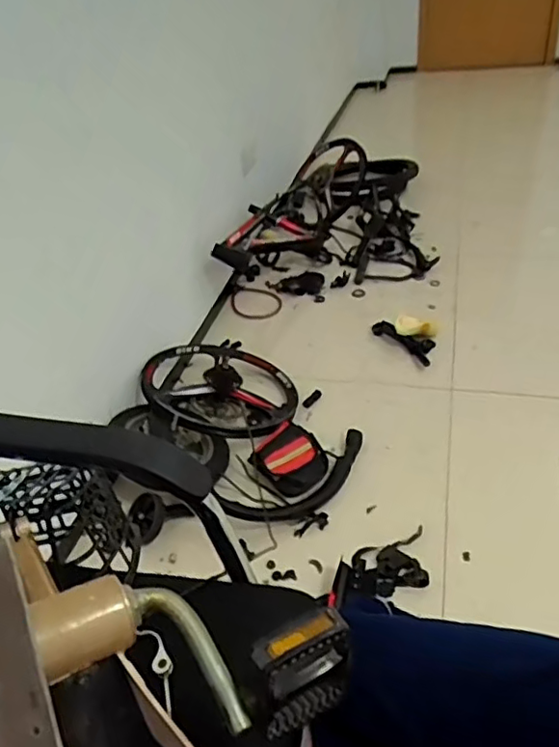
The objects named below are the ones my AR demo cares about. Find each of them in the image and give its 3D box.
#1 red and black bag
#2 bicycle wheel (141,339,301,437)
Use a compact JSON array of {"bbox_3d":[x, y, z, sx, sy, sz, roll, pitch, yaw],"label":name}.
[{"bbox_3d":[0.033,0.198,1.413,0.167,0.069,0.164,-34,44,-31],"label":"red and black bag"},{"bbox_3d":[-0.147,0.027,1.589,0.432,0.088,0.429,11,31,-7],"label":"bicycle wheel"}]

